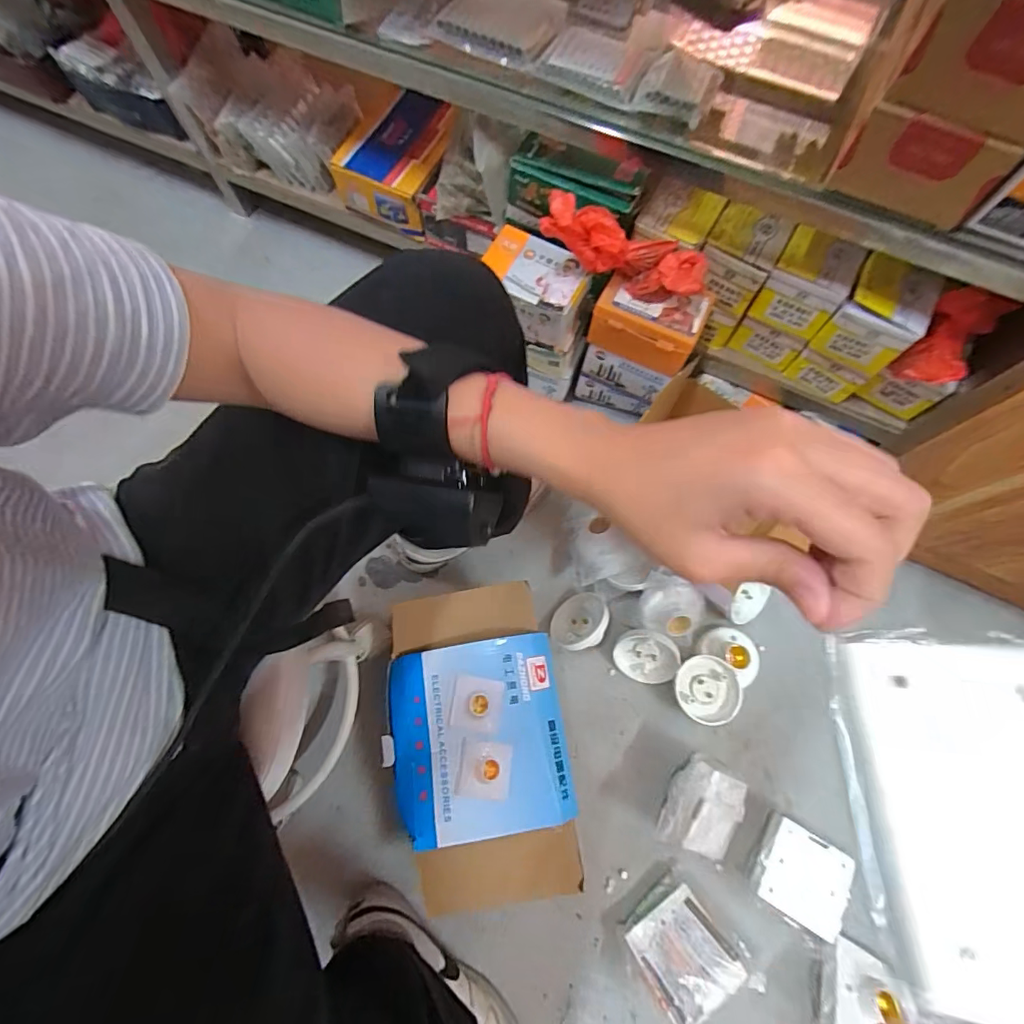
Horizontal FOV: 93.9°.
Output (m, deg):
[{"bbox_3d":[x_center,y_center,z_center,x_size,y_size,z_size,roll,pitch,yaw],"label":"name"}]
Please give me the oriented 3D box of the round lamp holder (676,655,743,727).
[{"bbox_3d":[0.246,0.223,0.606,0.077,0.037,0.077,0,72,-1],"label":"round lamp holder"}]

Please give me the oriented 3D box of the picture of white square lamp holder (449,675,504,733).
[{"bbox_3d":[-0.037,0.203,0.506,0.051,0.004,0.052,9,72,1],"label":"picture of white square lamp holder"}]

